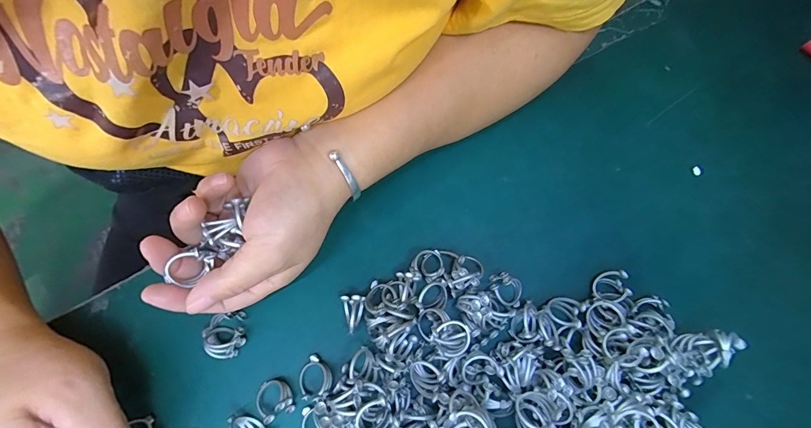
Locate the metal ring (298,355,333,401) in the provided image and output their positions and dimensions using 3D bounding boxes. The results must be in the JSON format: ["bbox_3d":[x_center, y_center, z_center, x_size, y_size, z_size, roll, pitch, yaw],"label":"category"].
[{"bbox_3d":[-0.059,0.103,0.224,0.021,0.006,0.023,0,74,-1],"label":"metal ring"}]

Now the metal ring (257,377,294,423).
[{"bbox_3d":[-0.083,0.115,0.219,0.022,0.008,0.022,0,74,-1],"label":"metal ring"}]

